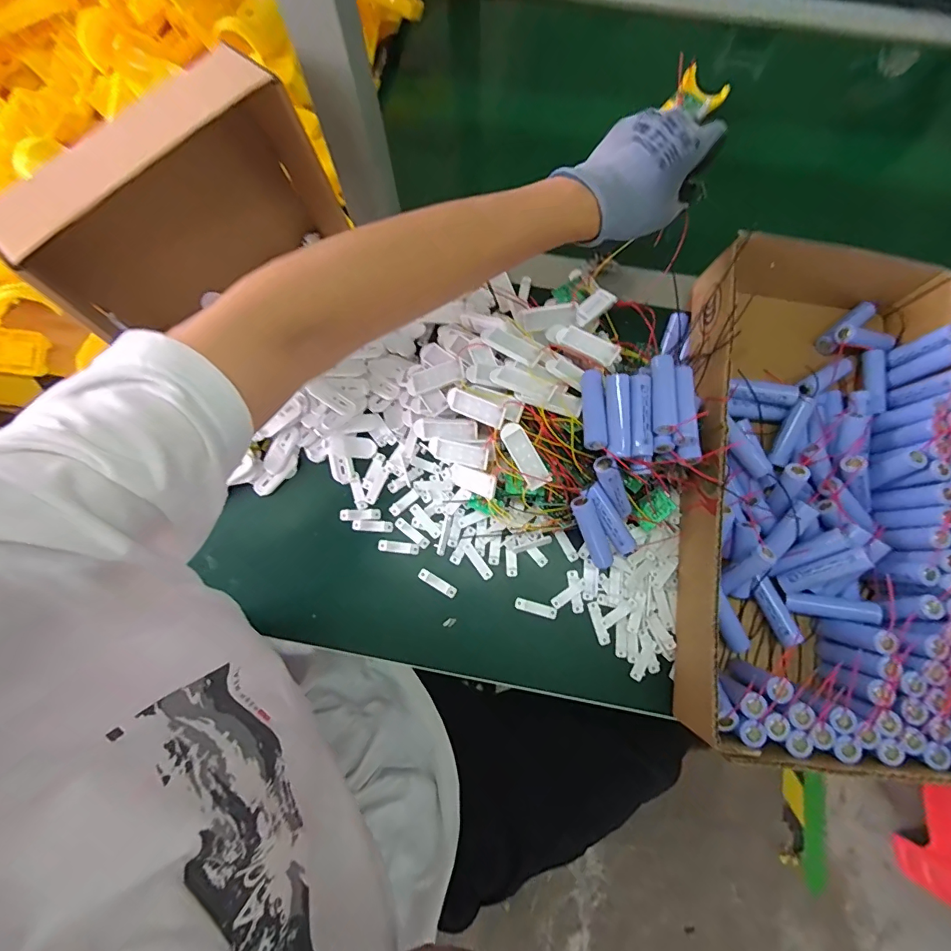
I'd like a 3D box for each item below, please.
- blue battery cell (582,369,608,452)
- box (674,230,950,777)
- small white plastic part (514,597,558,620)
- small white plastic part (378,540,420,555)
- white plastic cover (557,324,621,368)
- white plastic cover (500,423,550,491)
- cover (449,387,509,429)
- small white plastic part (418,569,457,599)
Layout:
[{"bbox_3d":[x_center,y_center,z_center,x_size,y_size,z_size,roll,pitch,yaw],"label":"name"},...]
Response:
[{"bbox_3d":[0.096,-0.052,0.380,0.018,0.016,0.068,1,75,1],"label":"blue battery cell"},{"bbox_3d":[0.295,0.015,0.401,0.222,0.086,0.411,6,76,3],"label":"box"},{"bbox_3d":[0.056,0.122,0.422,0.038,0.004,0.011,16,76,5],"label":"small white plastic part"},{"bbox_3d":[-0.072,0.067,0.432,0.039,0.004,0.010,6,76,3],"label":"small white plastic part"},{"bbox_3d":[0.101,-0.119,0.415,0.059,0.008,0.022,33,78,23],"label":"white plastic cover"},{"bbox_3d":[0.041,-0.017,0.388,0.020,0.007,0.058,-31,94,-7],"label":"white plastic cover"},{"bbox_3d":[0.000,-0.061,0.413,0.058,0.007,0.022,22,114,19],"label":"cover"},{"bbox_3d":[-0.035,0.099,0.425,0.038,0.004,0.010,30,78,8],"label":"small white plastic part"}]

